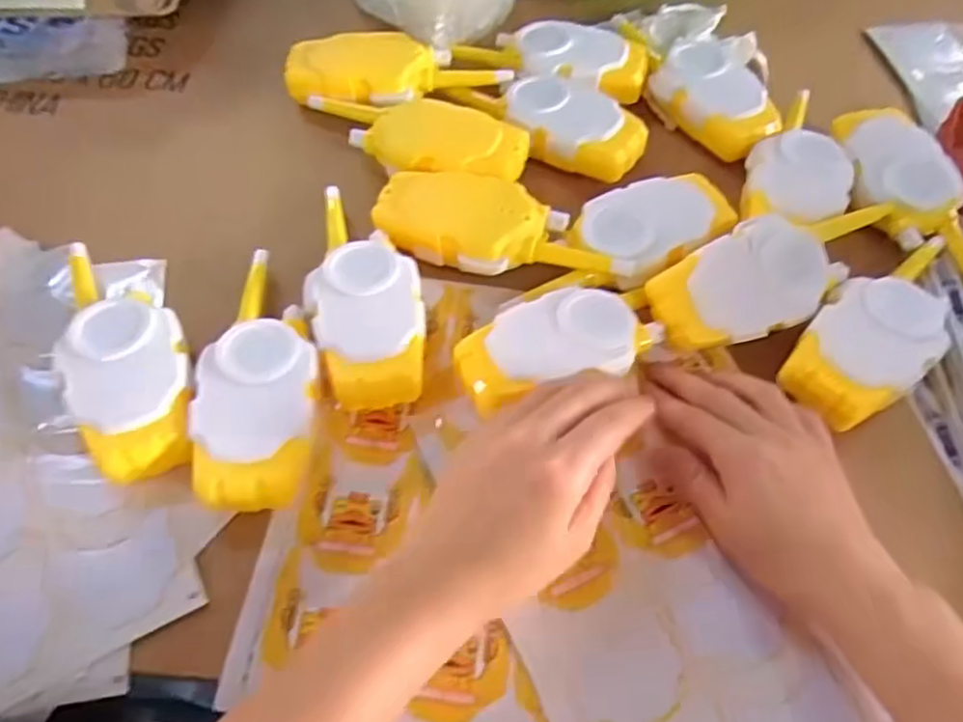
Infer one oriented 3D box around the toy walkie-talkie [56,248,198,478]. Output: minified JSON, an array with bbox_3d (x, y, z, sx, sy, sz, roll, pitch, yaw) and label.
[{"bbox_3d":[-0.205,-0.009,0.395,0.061,0.029,0.168,-23,60,-16],"label":"toy walkie-talkie"}]

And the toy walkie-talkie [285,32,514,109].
[{"bbox_3d":[-0.064,-0.222,0.528,0.165,0.032,0.065,2,57,0],"label":"toy walkie-talkie"}]

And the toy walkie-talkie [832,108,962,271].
[{"bbox_3d":[0.292,-0.113,0.472,0.068,0.035,0.148,0,57,-1],"label":"toy walkie-talkie"}]

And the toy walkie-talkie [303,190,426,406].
[{"bbox_3d":[-0.072,-0.045,0.423,0.064,0.030,0.164,-9,58,-8],"label":"toy walkie-talkie"}]

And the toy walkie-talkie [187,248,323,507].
[{"bbox_3d":[-0.123,0.003,0.389,0.064,0.034,0.170,-3,57,-3],"label":"toy walkie-talkie"}]

